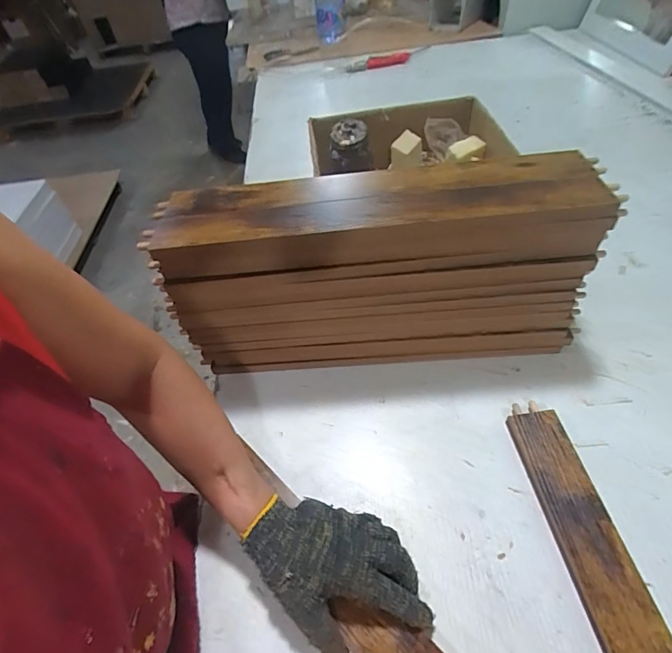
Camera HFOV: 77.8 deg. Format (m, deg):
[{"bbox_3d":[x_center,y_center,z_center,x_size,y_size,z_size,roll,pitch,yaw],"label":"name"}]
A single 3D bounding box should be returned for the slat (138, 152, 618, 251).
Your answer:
[{"bbox_3d":[0.031,-0.129,0.439,0.465,0.019,0.104,-3,50,4],"label":"slat"}]

